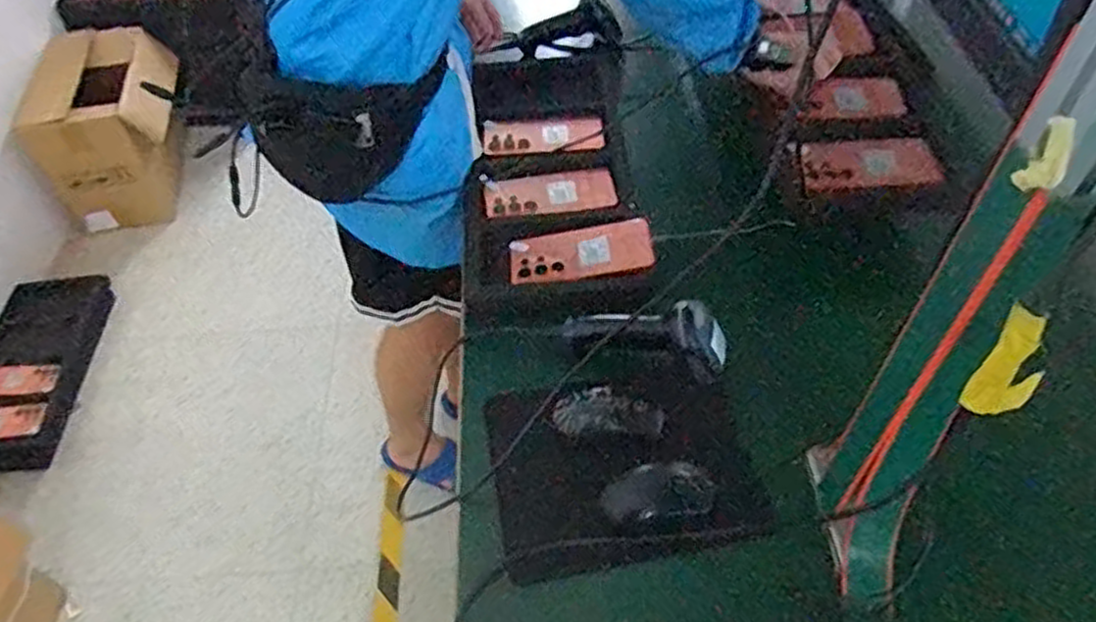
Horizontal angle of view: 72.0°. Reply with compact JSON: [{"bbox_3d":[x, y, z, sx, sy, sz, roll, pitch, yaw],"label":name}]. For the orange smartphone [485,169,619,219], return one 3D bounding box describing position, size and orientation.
[{"bbox_3d":[0.005,-0.149,0.972,0.169,0.016,0.080,-10,51,-7],"label":"orange smartphone"}]

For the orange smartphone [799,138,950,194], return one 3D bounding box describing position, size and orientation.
[{"bbox_3d":[0.379,-0.176,0.892,0.152,0.015,0.083,-1,51,1],"label":"orange smartphone"}]

